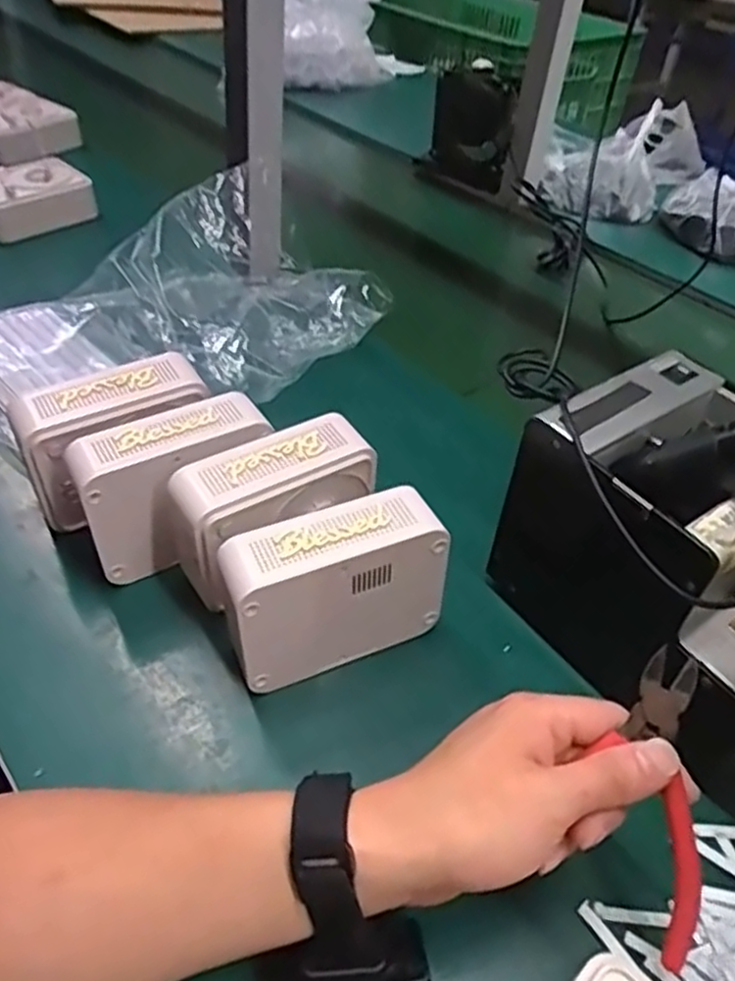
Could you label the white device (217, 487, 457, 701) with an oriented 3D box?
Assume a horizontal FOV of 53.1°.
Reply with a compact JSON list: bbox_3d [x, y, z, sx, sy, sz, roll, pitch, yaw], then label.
[{"bbox_3d":[-0.020,0.064,0.439,0.129,0.115,0.038,-14,45,-21],"label":"white device"}]

